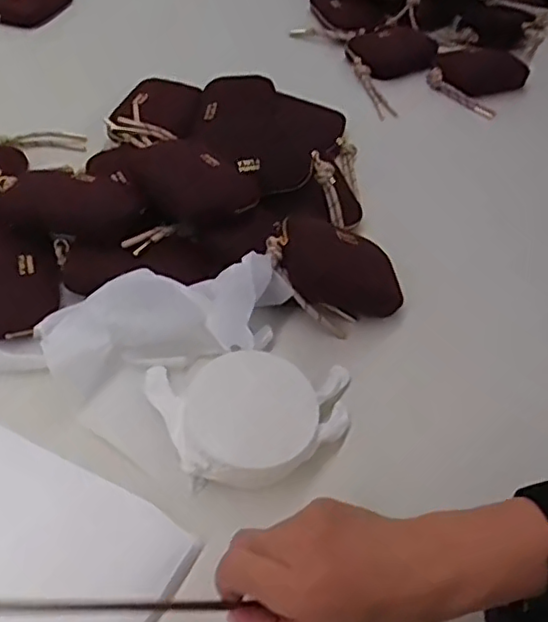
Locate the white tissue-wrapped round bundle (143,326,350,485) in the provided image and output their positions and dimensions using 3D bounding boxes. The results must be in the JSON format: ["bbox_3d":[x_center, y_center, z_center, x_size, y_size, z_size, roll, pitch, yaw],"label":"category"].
[{"bbox_3d":[-0.011,0.068,0.466,0.147,0.034,0.104,-8,52,-13],"label":"white tissue-wrapped round bundle"}]

